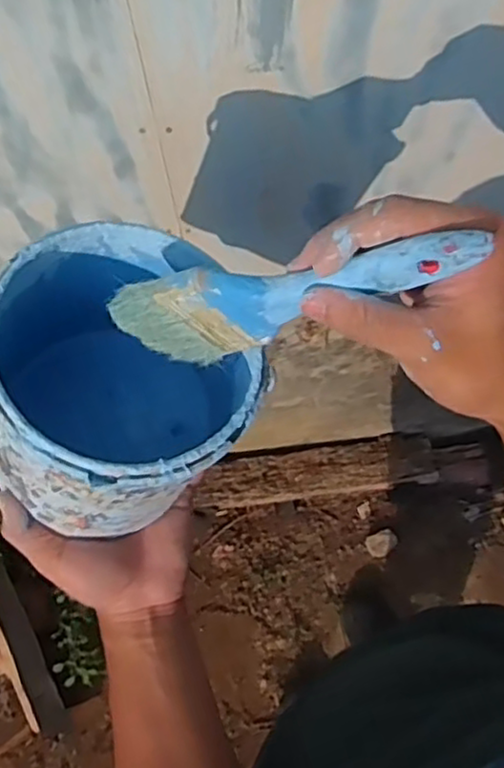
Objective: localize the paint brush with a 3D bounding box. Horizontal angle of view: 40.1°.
[{"bbox_3d":[0.020,-0.044,0.344,0.184,0.065,0.021,-11,70,28],"label":"paint brush"}]

